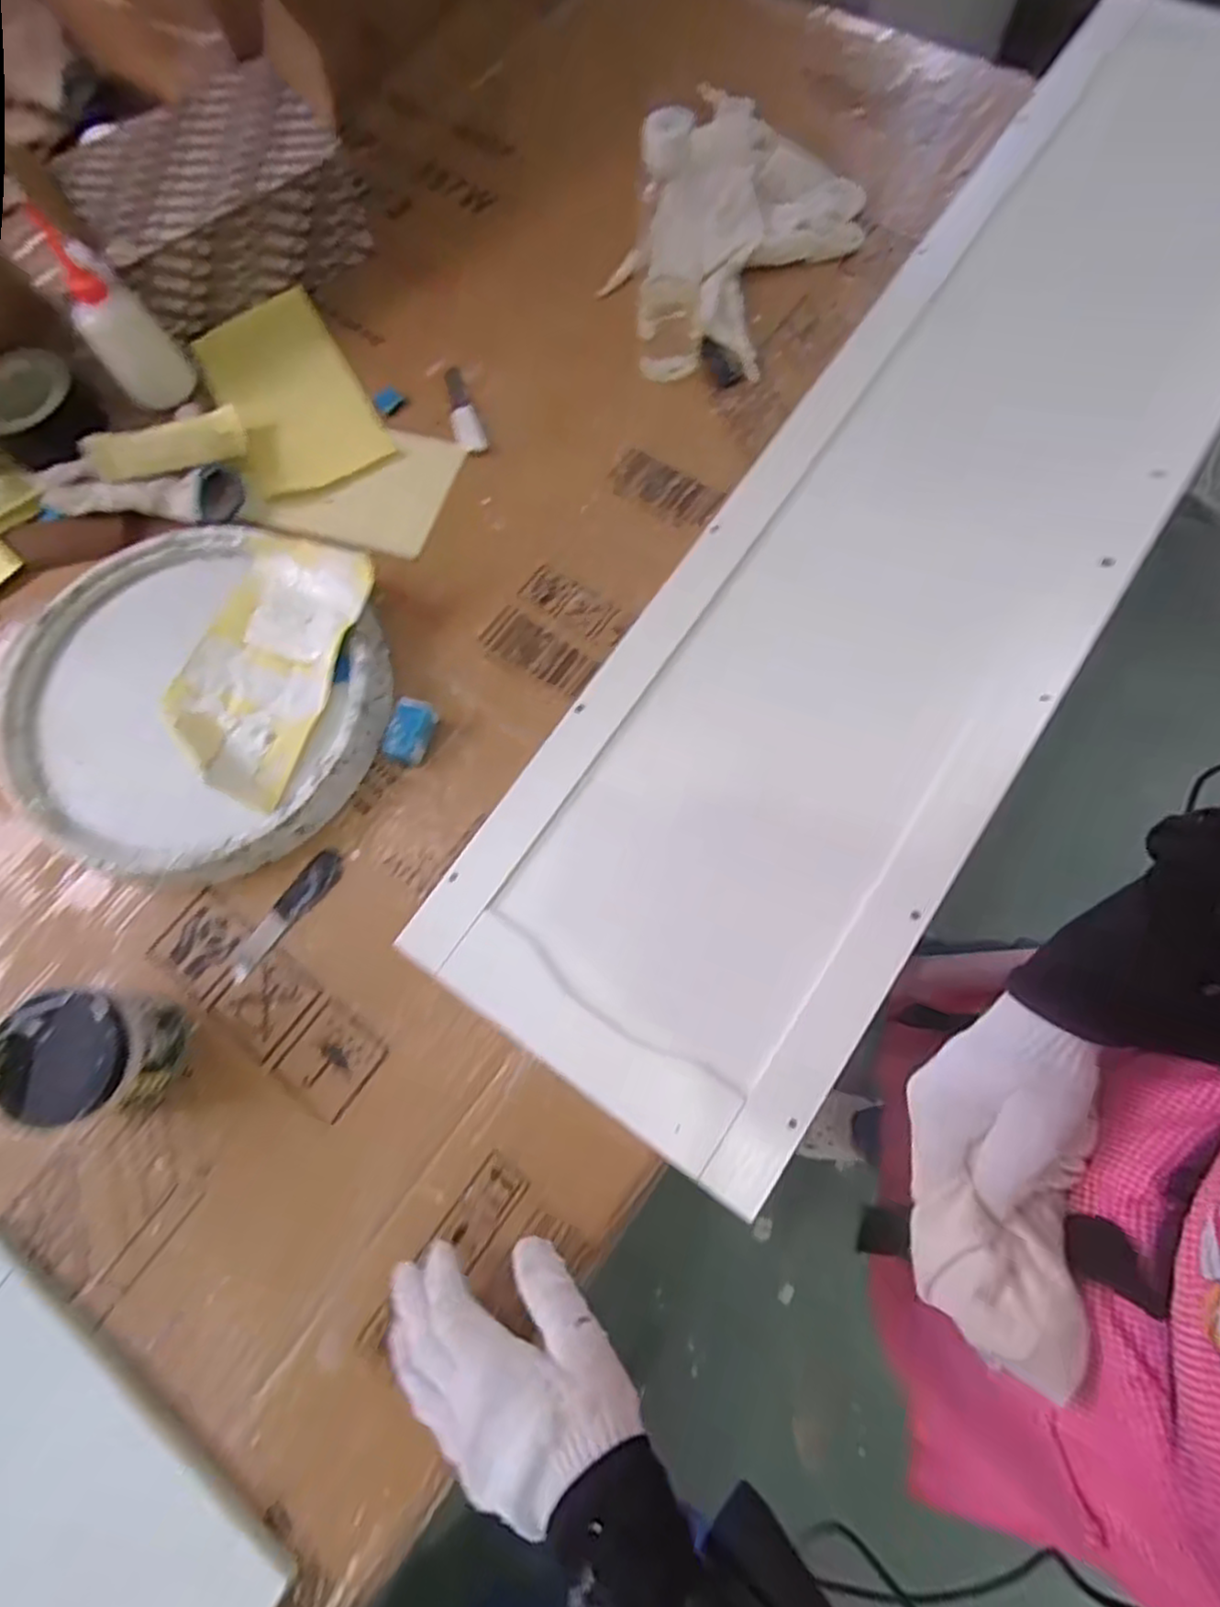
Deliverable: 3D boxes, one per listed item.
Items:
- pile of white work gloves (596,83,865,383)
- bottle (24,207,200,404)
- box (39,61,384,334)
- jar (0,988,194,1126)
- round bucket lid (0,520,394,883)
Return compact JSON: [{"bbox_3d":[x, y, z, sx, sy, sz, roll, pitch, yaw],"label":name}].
[{"bbox_3d":[0.113,-0.555,0.672,0.198,0.095,0.295,34,78,13],"label":"pile of white work gloves"},{"bbox_3d":[-0.444,-0.436,0.628,0.065,0.156,0.036,-40,55,-10],"label":"bottle"},{"bbox_3d":[-0.375,-0.574,0.682,0.235,0.126,0.152,-36,74,-7],"label":"box"},{"bbox_3d":[-0.340,0.164,0.465,0.077,0.088,0.075,-1,73,4],"label":"jar"},{"bbox_3d":[-0.333,-0.081,0.566,0.297,0.040,0.273,0,73,1],"label":"round bucket lid"}]

